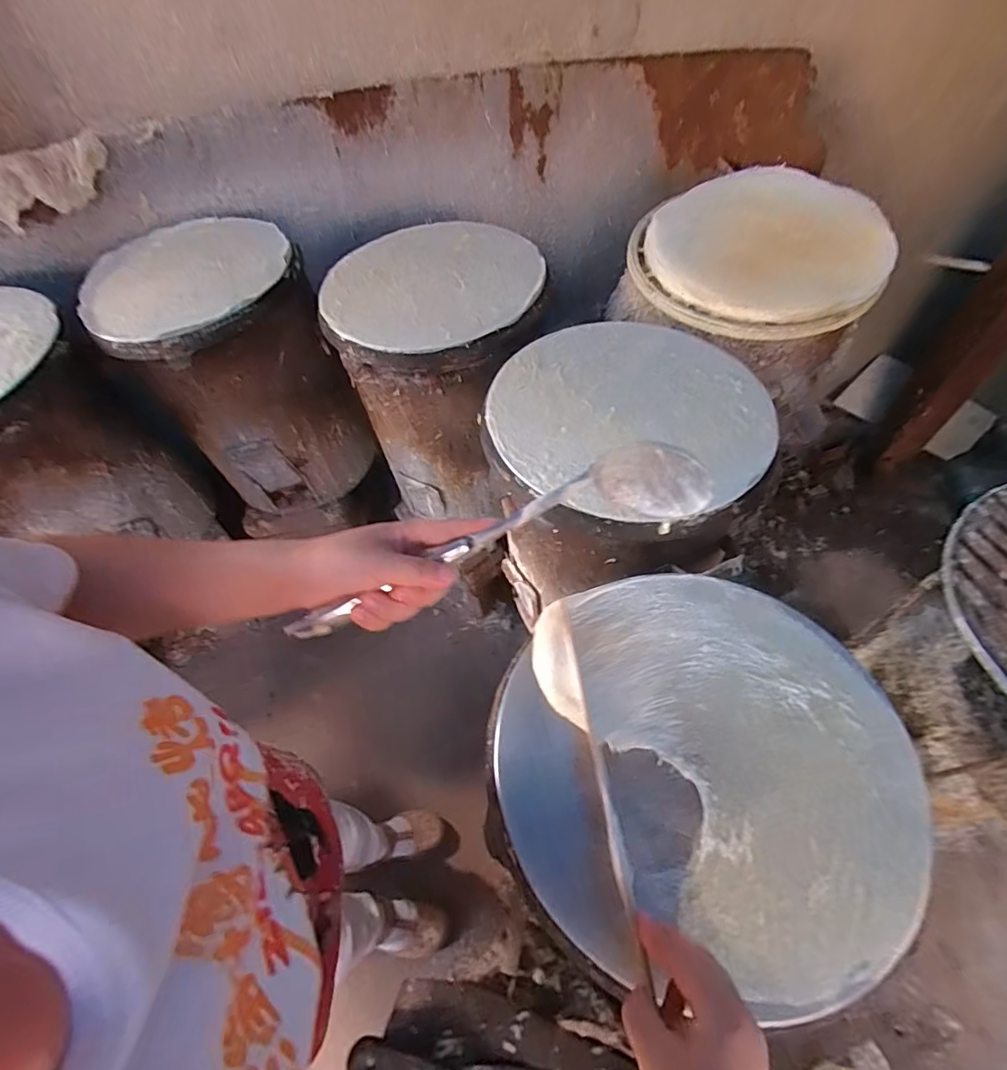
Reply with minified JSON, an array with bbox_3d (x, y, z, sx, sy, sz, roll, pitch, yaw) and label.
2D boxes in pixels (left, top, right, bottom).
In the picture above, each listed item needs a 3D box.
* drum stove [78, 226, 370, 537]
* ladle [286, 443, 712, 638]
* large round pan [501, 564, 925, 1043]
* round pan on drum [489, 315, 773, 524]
[{"bbox_3d":[-0.562,-0.364,1.151,0.356,0.460,0.394,-29,60,-15],"label":"drum stove"},{"bbox_3d":[0.000,0.010,0.410,0.329,0.067,0.057,-21,59,-7],"label":"ladle"},{"bbox_3d":[0.181,0.200,0.493,0.359,0.031,0.351,-1,57,2],"label":"large round pan"},{"bbox_3d":[0.172,-0.172,0.709,0.357,0.020,0.356,-1,57,2],"label":"round pan on drum"}]

